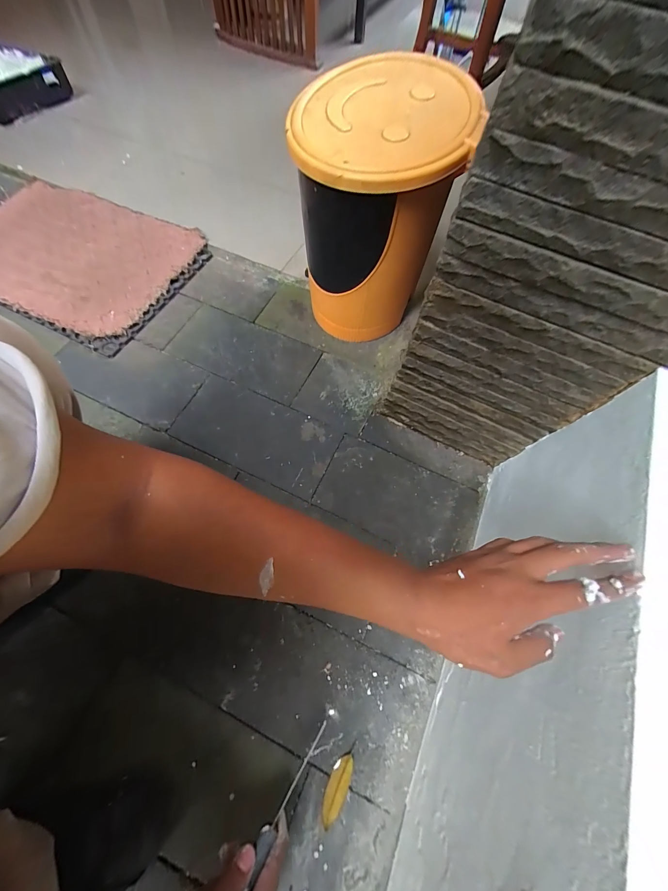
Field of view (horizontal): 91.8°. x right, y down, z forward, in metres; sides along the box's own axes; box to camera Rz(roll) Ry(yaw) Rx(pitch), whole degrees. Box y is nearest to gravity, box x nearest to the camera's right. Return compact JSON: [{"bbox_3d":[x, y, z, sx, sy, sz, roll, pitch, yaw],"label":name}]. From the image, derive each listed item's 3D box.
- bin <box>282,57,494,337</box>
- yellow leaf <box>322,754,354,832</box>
[{"bbox_3d":[0.055,-0.387,0.589,0.222,0.352,0.279,10,67,1],"label":"bin"},{"bbox_3d":[0.005,0.441,0.415,0.027,0.011,0.070,27,55,8],"label":"yellow leaf"}]

